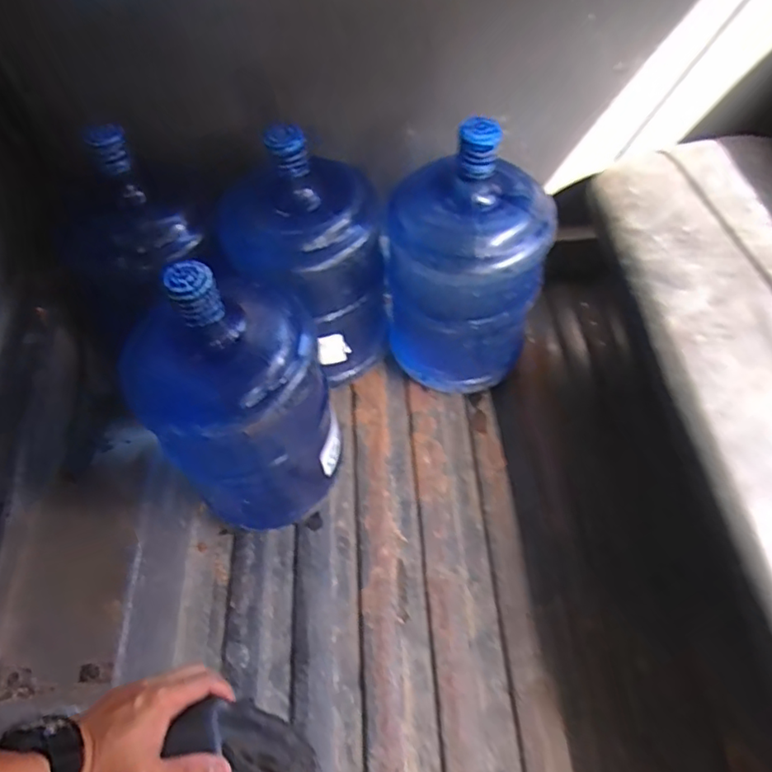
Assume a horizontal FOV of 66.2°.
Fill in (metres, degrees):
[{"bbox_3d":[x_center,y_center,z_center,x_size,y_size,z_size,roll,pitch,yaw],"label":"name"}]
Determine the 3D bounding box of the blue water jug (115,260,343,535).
[{"bbox_3d":[-0.213,0.015,0.852,0.239,0.441,0.249,-32,57,-20],"label":"blue water jug"}]

